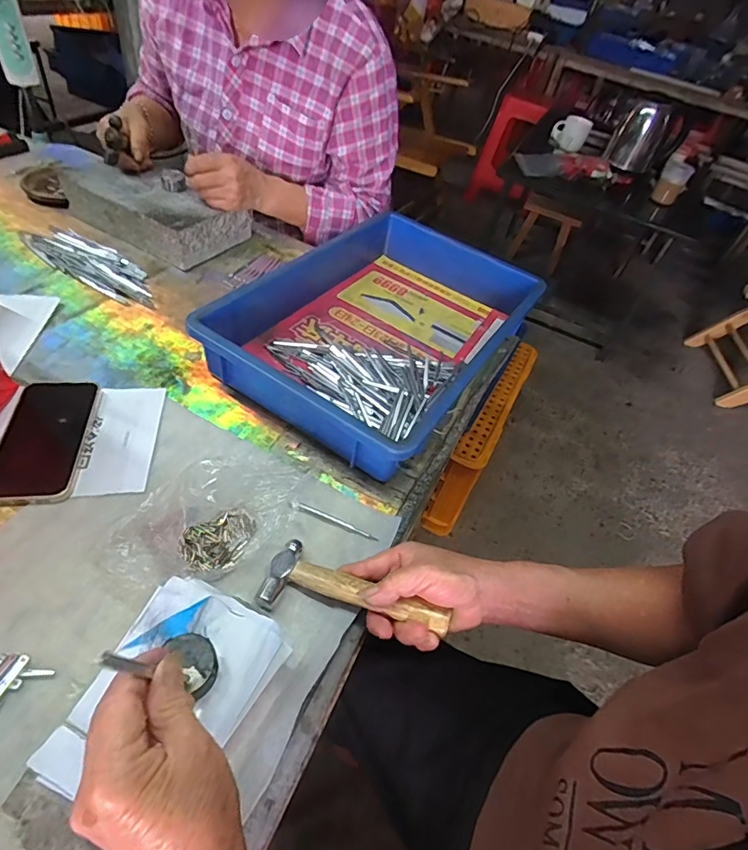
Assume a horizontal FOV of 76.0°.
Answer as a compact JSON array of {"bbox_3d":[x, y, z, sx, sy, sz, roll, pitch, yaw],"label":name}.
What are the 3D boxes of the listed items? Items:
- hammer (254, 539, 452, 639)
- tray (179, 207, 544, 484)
[{"bbox_3d":[-0.016,0.141,0.396,0.153,0.029,0.055,9,44,18],"label":"hammer"},{"bbox_3d":[0.014,-0.141,0.647,0.302,0.072,0.429,31,49,15],"label":"tray"}]

